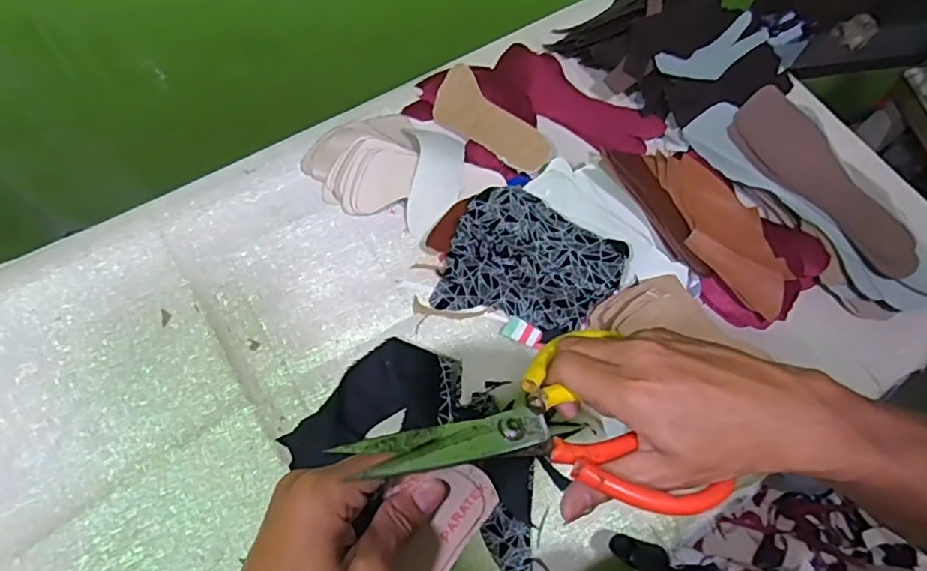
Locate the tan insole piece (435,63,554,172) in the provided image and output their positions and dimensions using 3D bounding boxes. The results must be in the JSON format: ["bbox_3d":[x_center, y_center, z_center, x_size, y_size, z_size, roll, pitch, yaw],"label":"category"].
[{"bbox_3d":[0.029,-0.193,0.706,0.066,0.017,0.160,-45,79,0],"label":"tan insole piece"}]

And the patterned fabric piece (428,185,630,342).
[{"bbox_3d":[0.073,-0.027,0.626,0.173,0.069,0.132,19,66,6],"label":"patterned fabric piece"}]

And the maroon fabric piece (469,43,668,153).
[{"bbox_3d":[0.127,-0.231,0.749,0.235,0.019,0.101,36,69,13],"label":"maroon fabric piece"}]

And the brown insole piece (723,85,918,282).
[{"bbox_3d":[0.416,-0.120,0.678,0.102,0.020,0.254,-30,72,-15],"label":"brown insole piece"}]

